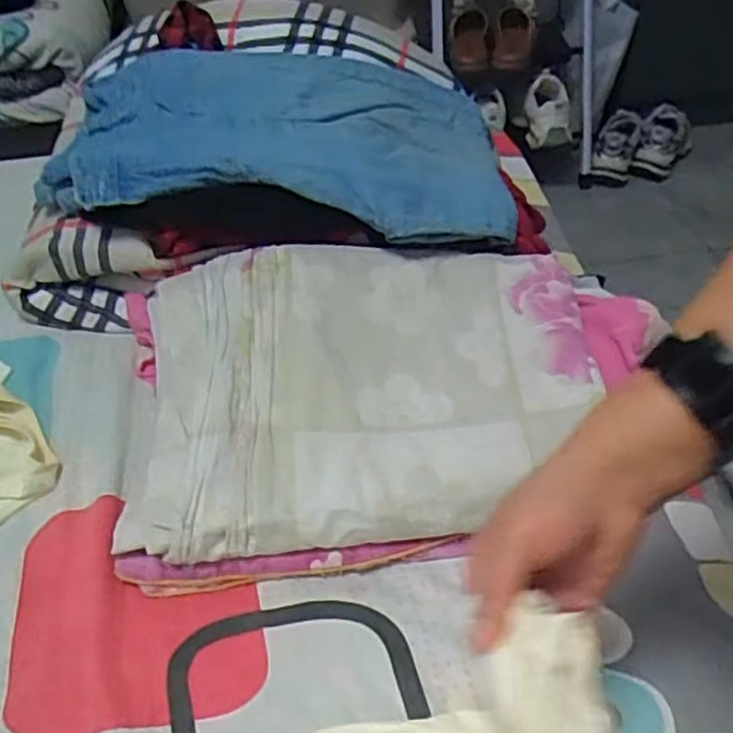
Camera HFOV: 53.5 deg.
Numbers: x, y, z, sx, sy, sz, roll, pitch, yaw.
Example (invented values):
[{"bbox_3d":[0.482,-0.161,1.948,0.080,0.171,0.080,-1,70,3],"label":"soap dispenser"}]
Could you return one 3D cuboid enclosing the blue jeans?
[{"bbox_3d":[-0.092,-0.244,0.786,0.463,0.111,0.310,2,46,5],"label":"blue jeans"}]

